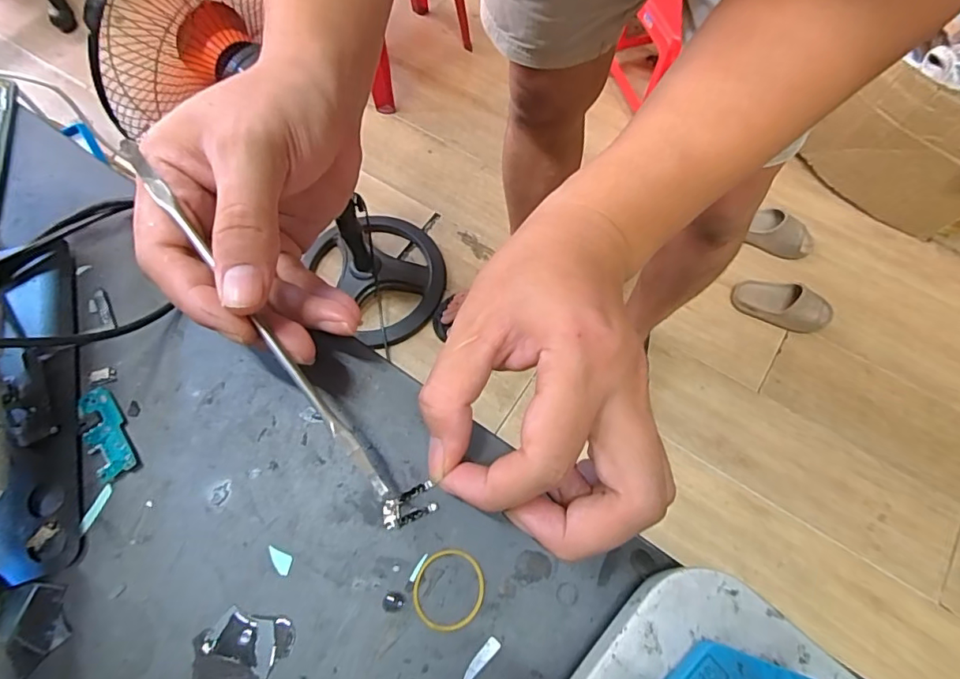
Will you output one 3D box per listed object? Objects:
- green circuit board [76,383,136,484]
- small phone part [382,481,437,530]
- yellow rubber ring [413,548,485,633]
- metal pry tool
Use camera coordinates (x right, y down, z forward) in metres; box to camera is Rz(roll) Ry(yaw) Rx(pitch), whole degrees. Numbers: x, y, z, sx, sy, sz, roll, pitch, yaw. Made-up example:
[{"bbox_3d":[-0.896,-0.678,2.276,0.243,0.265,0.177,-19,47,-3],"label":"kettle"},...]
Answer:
[{"bbox_3d":[-0.166,0.040,0.228,0.015,0.004,0.043,-28,69,-11],"label":"green circuit board"},{"bbox_3d":[-0.030,0.070,0.216,0.024,0.004,0.013,-25,69,-9],"label":"small phone part"},{"bbox_3d":[-0.012,0.098,0.203,0.027,0.004,0.030,13,67,6],"label":"yellow rubber ring"},{"bbox_3d":[-0.089,-0.009,0.205,0.006,0.007,0.172,-37,88,-13],"label":"metal pry tool"}]

